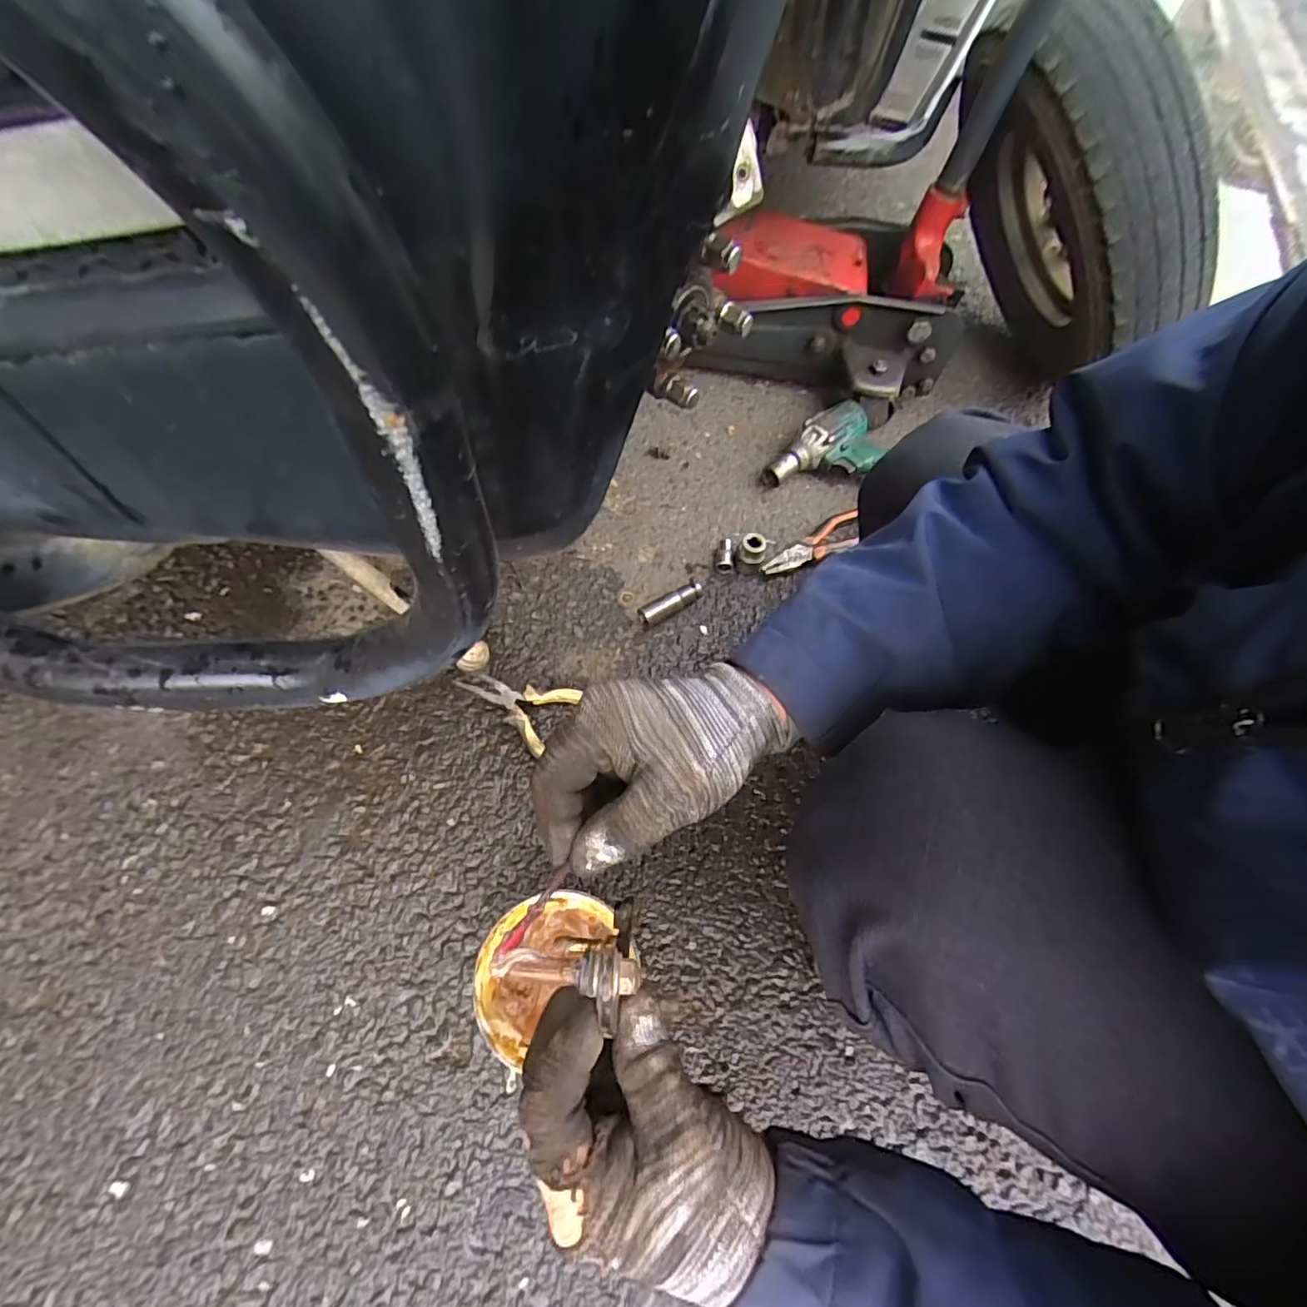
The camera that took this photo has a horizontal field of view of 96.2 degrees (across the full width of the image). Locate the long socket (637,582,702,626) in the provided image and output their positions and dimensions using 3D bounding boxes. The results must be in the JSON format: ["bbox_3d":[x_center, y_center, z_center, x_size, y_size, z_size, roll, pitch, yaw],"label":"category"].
[{"bbox_3d":[0.020,-0.058,0.683,0.080,0.022,0.022,-31,70,-17],"label":"long socket"}]

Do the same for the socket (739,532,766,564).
[{"bbox_3d":[0.118,-0.120,0.711,0.032,0.052,0.028,21,65,6],"label":"socket"}]

